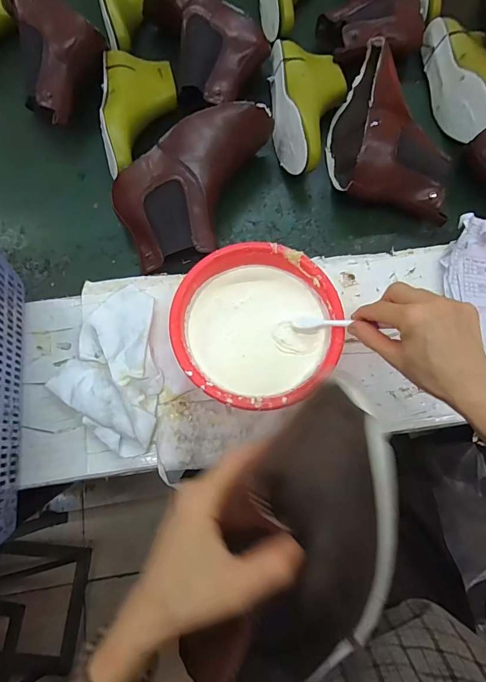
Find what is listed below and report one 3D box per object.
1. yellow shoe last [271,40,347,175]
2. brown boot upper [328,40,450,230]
[{"bbox_3d":[0.106,-0.365,0.578,0.112,0.083,0.244,-1,75,1],"label":"yellow shoe last"},{"bbox_3d":[0.222,-0.325,0.553,0.168,0.107,0.263,4,75,2],"label":"brown boot upper"}]

